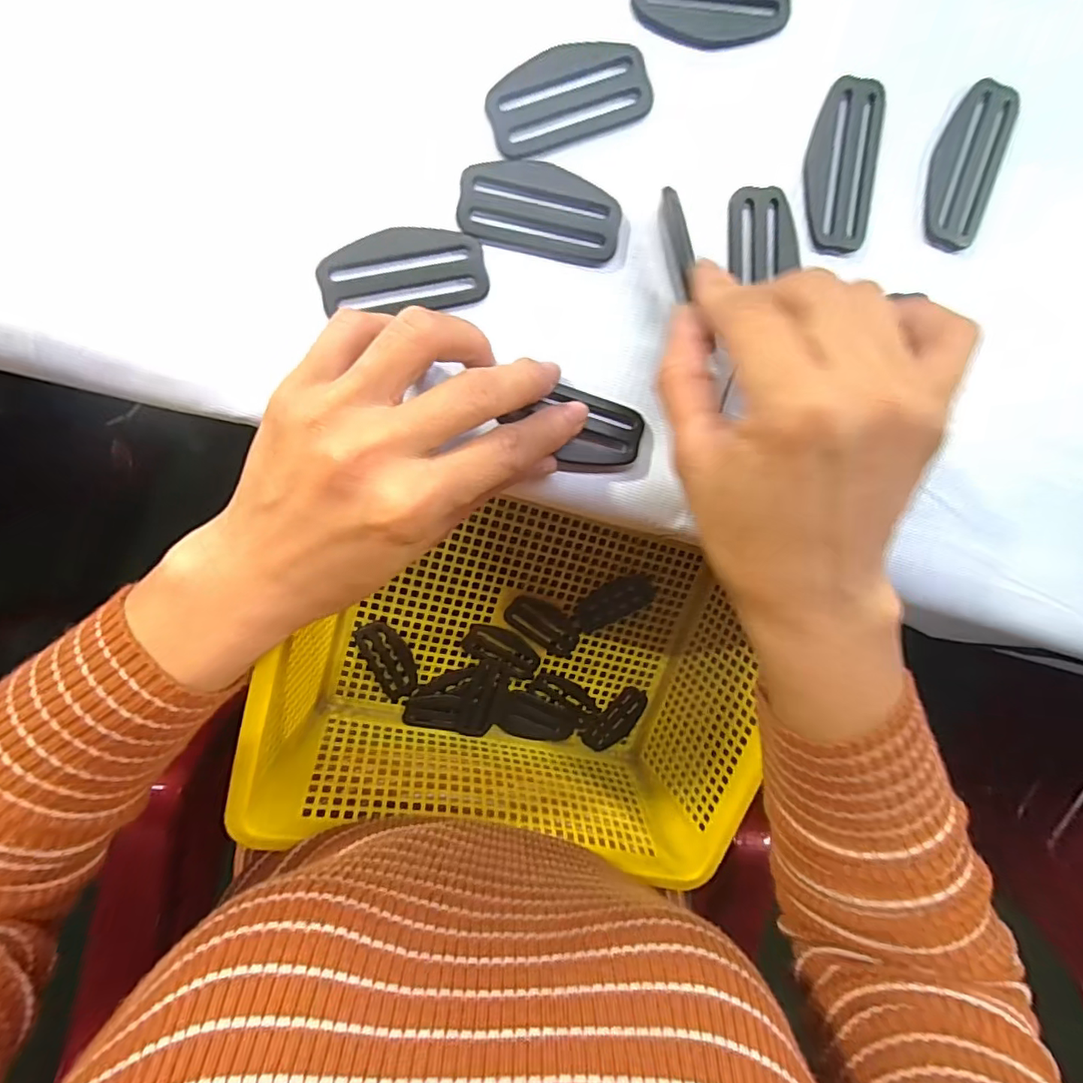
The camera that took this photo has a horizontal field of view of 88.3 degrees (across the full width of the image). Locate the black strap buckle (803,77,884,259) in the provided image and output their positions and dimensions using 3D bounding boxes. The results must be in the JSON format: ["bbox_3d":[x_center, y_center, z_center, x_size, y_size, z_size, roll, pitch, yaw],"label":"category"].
[{"bbox_3d":[0.117,-0.145,0.216,0.027,0.007,0.060,5,95,-1],"label":"black strap buckle"}]

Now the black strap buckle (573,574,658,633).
[{"bbox_3d":[0.054,0.043,0.411,0.066,0.004,0.030,-26,117,-8],"label":"black strap buckle"}]

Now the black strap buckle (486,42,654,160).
[{"bbox_3d":[0.009,-0.158,0.197,0.058,0.005,0.028,-21,95,1],"label":"black strap buckle"}]

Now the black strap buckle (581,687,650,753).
[{"bbox_3d":[0.059,0.140,0.439,0.028,0.006,0.060,41,94,-4],"label":"black strap buckle"}]

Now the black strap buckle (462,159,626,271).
[{"bbox_3d":[0.000,-0.121,0.204,0.058,0.004,0.029,7,105,-9],"label":"black strap buckle"}]

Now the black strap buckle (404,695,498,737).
[{"bbox_3d":[-0.067,0.125,0.404,0.062,0.009,0.027,11,95,-2],"label":"black strap buckle"}]

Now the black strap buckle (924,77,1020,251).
[{"bbox_3d":[0.170,-0.150,0.223,0.027,0.007,0.058,15,95,-2],"label":"black strap buckle"}]

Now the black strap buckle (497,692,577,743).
[{"bbox_3d":[-0.004,0.134,0.423,0.066,0.005,0.033,25,95,-20],"label":"black strap buckle"}]

